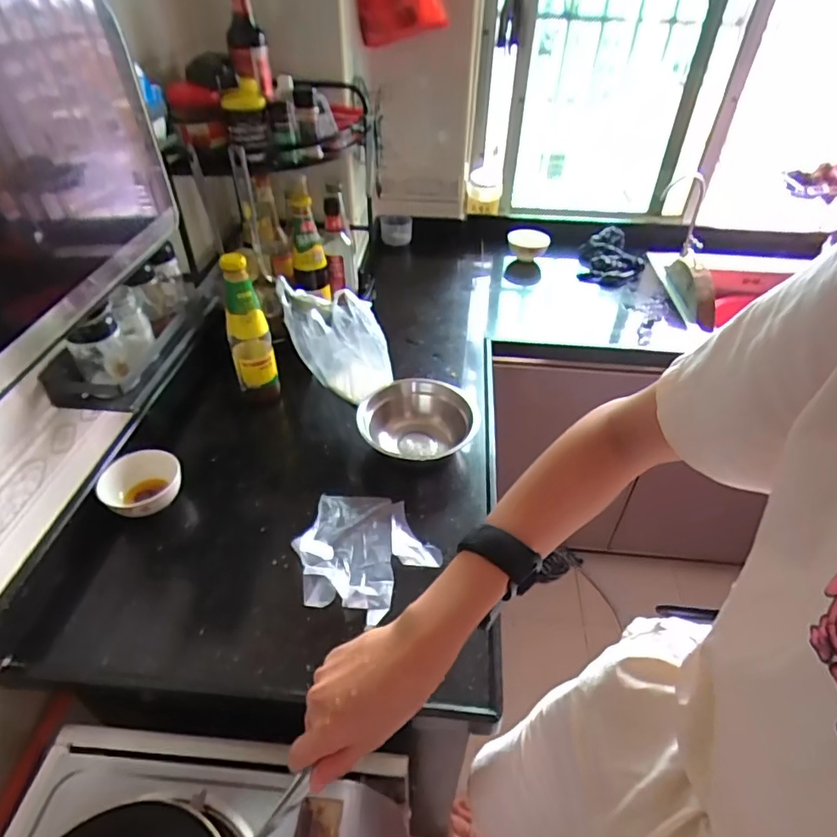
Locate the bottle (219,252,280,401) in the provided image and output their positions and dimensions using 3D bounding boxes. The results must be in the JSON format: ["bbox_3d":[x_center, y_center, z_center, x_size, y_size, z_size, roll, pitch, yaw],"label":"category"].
[{"bbox_3d":[-0.290,-0.143,0.919,0.070,0.272,0.059,-11,42,-14],"label":"bottle"}]

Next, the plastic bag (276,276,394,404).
[{"bbox_3d":[-0.155,-0.148,0.980,0.221,0.198,0.078,30,48,29],"label":"plastic bag"}]

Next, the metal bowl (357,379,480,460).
[{"bbox_3d":[-0.005,0.019,0.887,0.176,0.084,0.175,1,41,-1],"label":"metal bowl"}]

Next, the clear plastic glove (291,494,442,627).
[{"bbox_3d":[-0.068,0.174,0.730,0.184,0.045,0.185,9,41,9],"label":"clear plastic glove"}]

